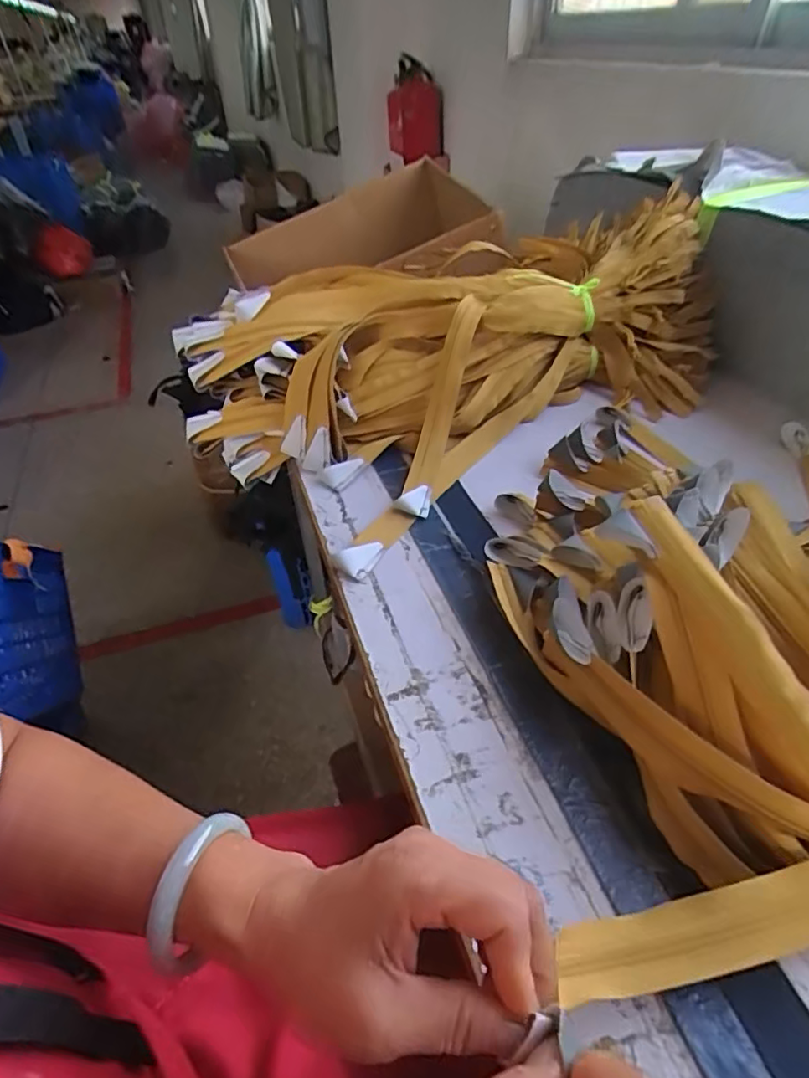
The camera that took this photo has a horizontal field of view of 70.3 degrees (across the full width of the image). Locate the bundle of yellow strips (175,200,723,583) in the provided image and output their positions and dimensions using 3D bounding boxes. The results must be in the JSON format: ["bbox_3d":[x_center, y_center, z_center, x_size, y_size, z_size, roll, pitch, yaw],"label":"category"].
[{"bbox_3d":[0.088,-0.247,0.750,0.671,0.170,0.380,-27,47,-25],"label":"bundle of yellow strips"}]

